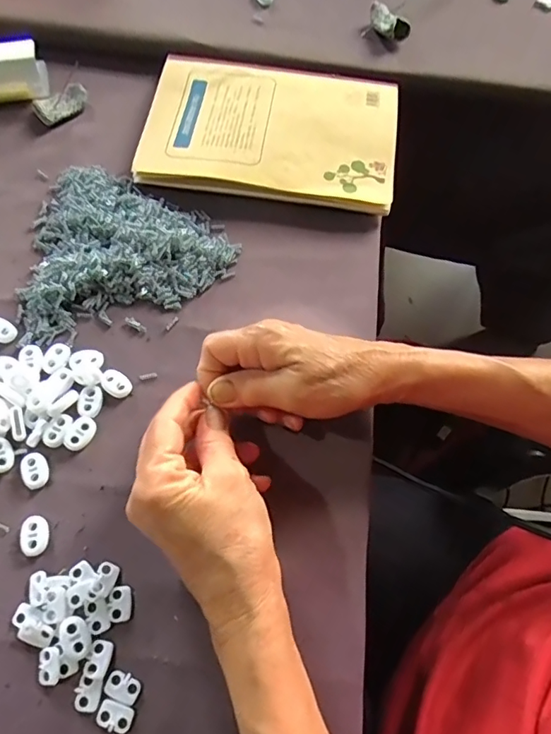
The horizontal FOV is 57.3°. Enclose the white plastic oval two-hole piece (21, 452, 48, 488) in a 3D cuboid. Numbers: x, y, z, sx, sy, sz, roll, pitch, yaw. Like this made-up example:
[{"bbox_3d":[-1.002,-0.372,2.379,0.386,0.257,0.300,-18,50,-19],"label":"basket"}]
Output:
[{"bbox_3d":[-0.150,0.064,0.315,0.015,0.004,0.022,-27,70,-12],"label":"white plastic oval two-hole piece"}]

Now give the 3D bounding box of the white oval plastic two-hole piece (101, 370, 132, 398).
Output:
[{"bbox_3d":[-0.107,0.011,0.340,0.021,0.006,0.015,33,70,12],"label":"white oval plastic two-hole piece"}]

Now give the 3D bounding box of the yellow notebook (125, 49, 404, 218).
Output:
[{"bbox_3d":[-0.002,-0.203,0.417,0.202,0.011,0.141,8,67,2],"label":"yellow notebook"}]

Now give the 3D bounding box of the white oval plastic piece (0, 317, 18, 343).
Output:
[{"bbox_3d":[-0.191,-0.027,0.348,0.023,0.004,0.015,33,70,12],"label":"white oval plastic piece"}]

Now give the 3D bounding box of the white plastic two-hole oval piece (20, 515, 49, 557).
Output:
[{"bbox_3d":[-0.143,0.100,0.300,0.015,0.005,0.023,-16,69,-8],"label":"white plastic two-hole oval piece"}]

